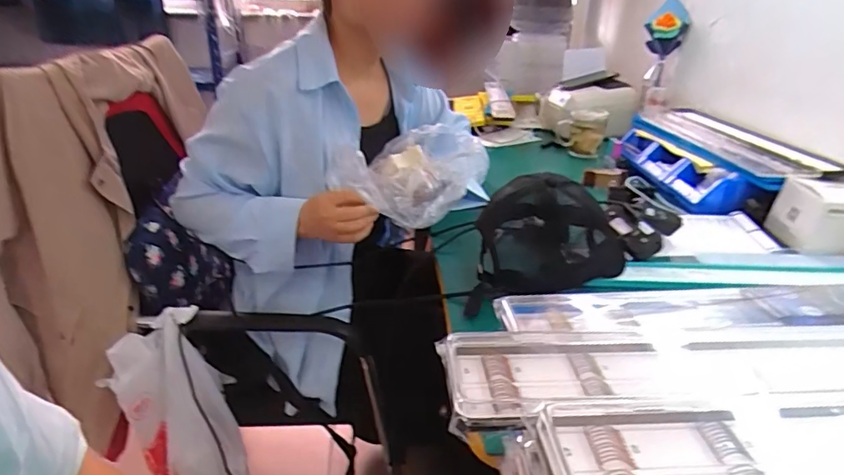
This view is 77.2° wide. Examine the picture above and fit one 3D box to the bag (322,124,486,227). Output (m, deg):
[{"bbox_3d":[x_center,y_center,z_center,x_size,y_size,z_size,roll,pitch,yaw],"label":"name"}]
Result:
[{"bbox_3d":[-0.004,-0.106,0.826,0.145,0.107,0.263,17,30,29],"label":"bag"}]

